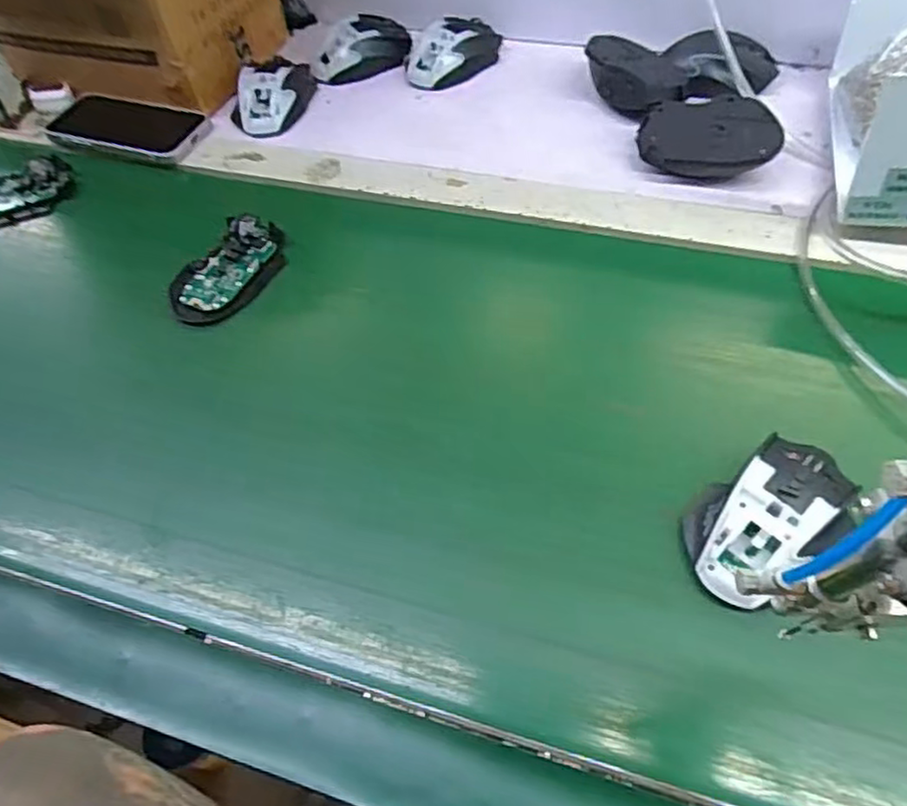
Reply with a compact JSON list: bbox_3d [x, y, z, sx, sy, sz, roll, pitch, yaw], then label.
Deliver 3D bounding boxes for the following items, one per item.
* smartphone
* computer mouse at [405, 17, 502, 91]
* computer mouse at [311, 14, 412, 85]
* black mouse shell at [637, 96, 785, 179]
[{"bbox_3d":[-0.336,-0.282,0.714,0.161,0.013,0.084,13,57,14],"label":"smartphone"},{"bbox_3d":[0.000,-0.383,0.748,0.117,0.036,0.069,-30,58,-16],"label":"computer mouse"},{"bbox_3d":[-0.103,-0.392,0.762,0.114,0.038,0.068,-16,55,-6],"label":"computer mouse"},{"bbox_3d":[0.223,-0.228,0.611,0.115,0.045,0.080,5,55,9],"label":"black mouse shell"}]

